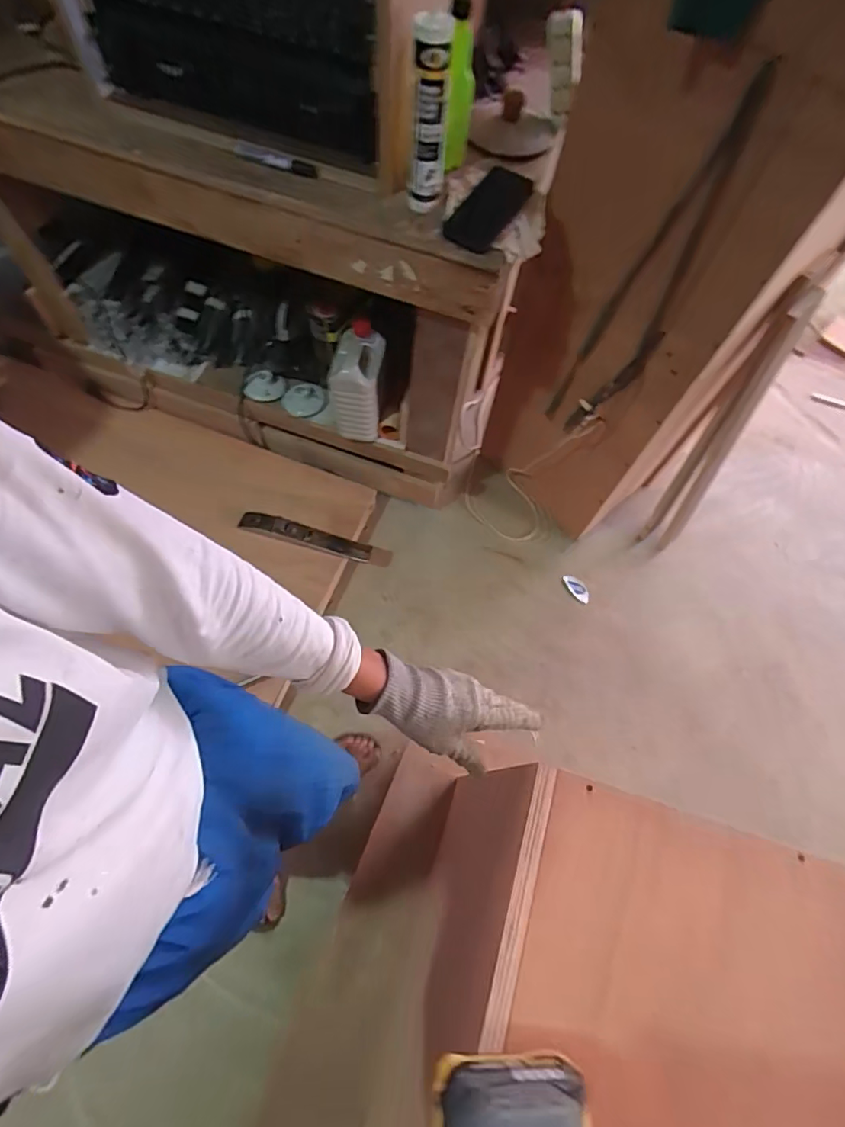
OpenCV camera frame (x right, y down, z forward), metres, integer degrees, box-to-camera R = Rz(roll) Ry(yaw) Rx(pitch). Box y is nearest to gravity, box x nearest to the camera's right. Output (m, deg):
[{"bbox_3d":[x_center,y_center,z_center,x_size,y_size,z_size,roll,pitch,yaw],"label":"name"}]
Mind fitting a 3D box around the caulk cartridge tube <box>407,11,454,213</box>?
[{"bbox_3d":[0.008,-0.608,0.715,0.049,0.213,0.055,6,66,-1],"label":"caulk cartridge tube"}]

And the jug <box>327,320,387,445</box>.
[{"bbox_3d":[-0.160,-0.433,1.244,0.130,0.228,0.158,2,66,-3],"label":"jug"}]

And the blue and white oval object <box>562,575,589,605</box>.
[{"bbox_3d":[0.440,0.071,1.469,0.044,0.019,0.094,-41,73,-17],"label":"blue and white oval object"}]

